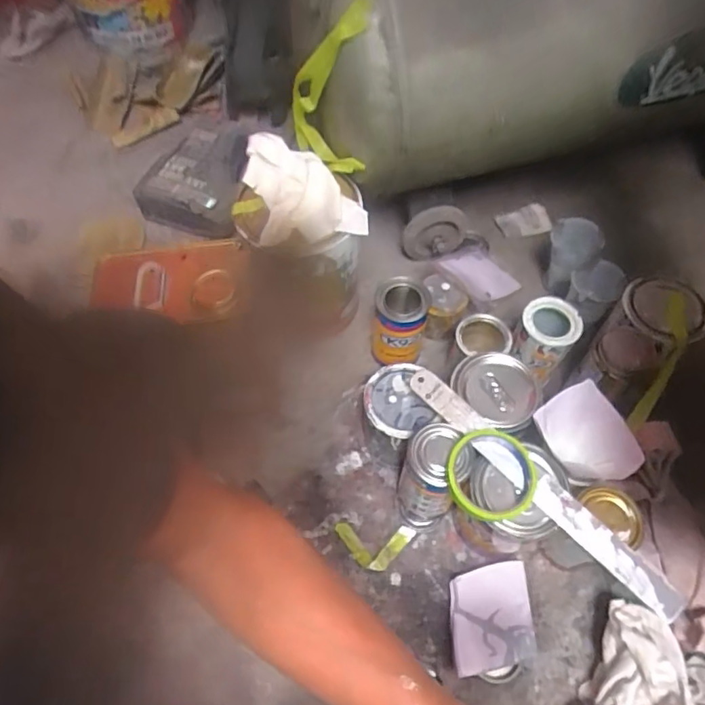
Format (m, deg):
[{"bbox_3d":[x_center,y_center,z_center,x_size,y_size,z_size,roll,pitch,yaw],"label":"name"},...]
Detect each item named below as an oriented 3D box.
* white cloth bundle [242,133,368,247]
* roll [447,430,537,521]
[{"bbox_3d":[-0.061,-0.204,0.668,0.142,0.080,0.118,-8,60,-4],"label":"white cloth bundle"},{"bbox_3d":[0.148,0.129,0.566,0.093,0.028,0.090,0,60,0],"label":"roll"}]

